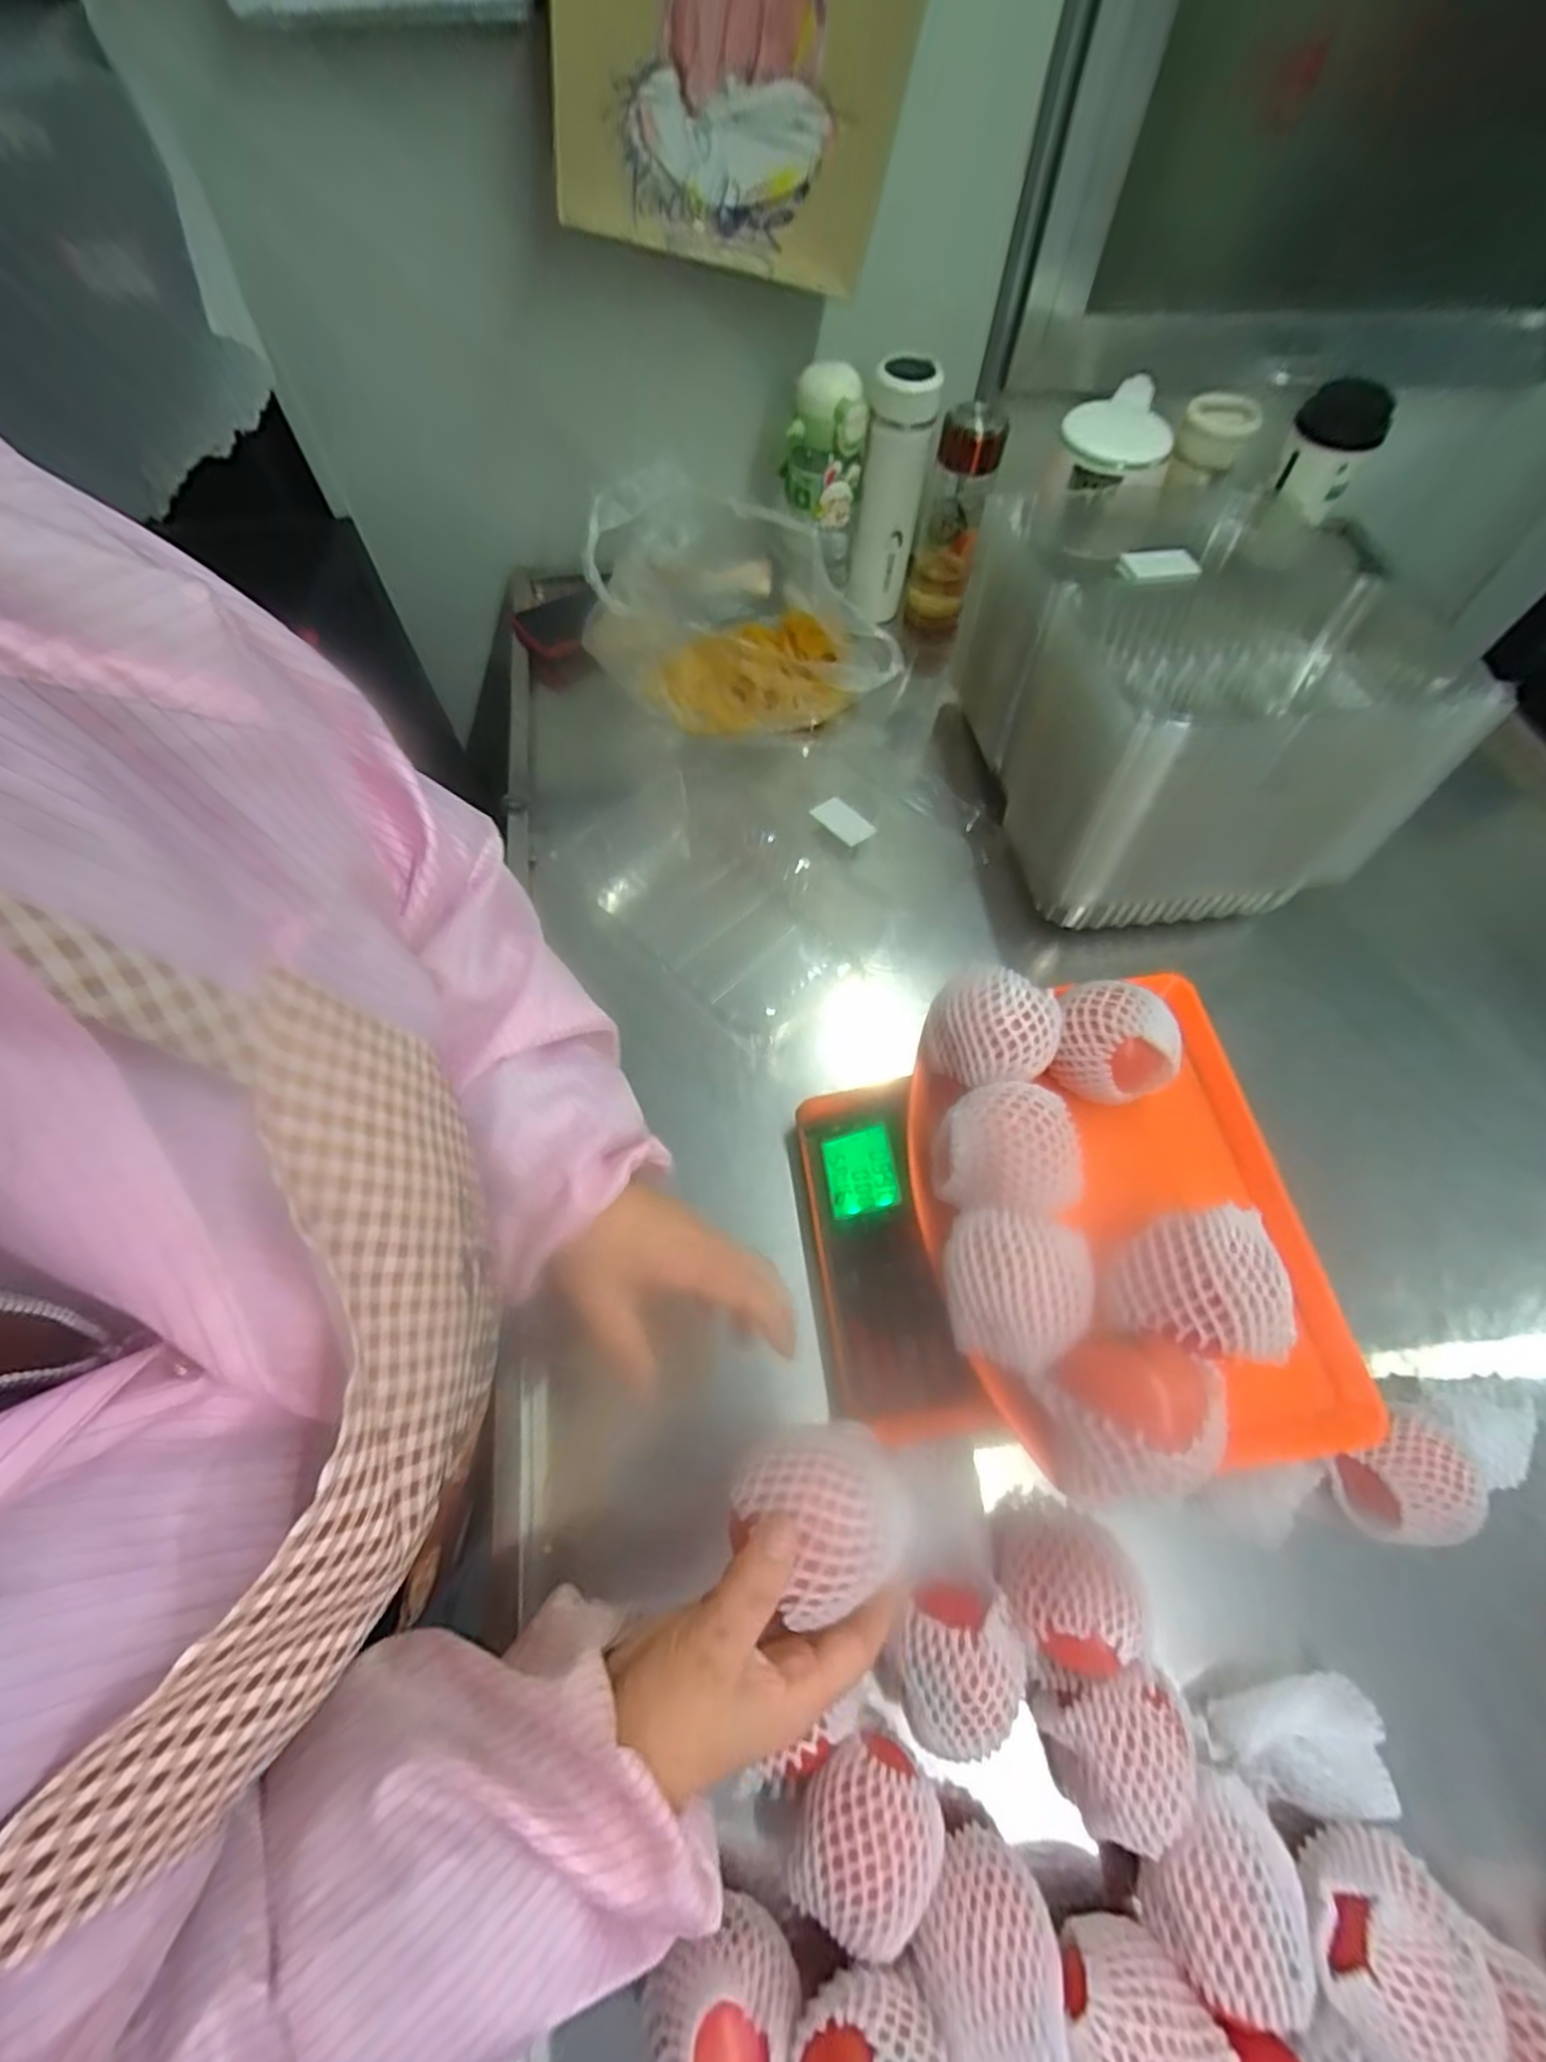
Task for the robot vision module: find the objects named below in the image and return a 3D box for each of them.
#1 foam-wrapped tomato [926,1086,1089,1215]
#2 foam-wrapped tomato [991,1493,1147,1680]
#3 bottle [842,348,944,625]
[{"bbox_3d":[0.133,0.073,0.406,0.072,0.063,0.074,0,64,-1],"label":"foam-wrapped tomato"},{"bbox_3d":[0.164,0.313,0.406,0.071,0.056,0.069,0,64,-1],"label":"foam-wrapped tomato"},{"bbox_3d":[0.121,-0.555,0.759,0.069,0.234,0.061,7,64,2],"label":"bottle"}]

